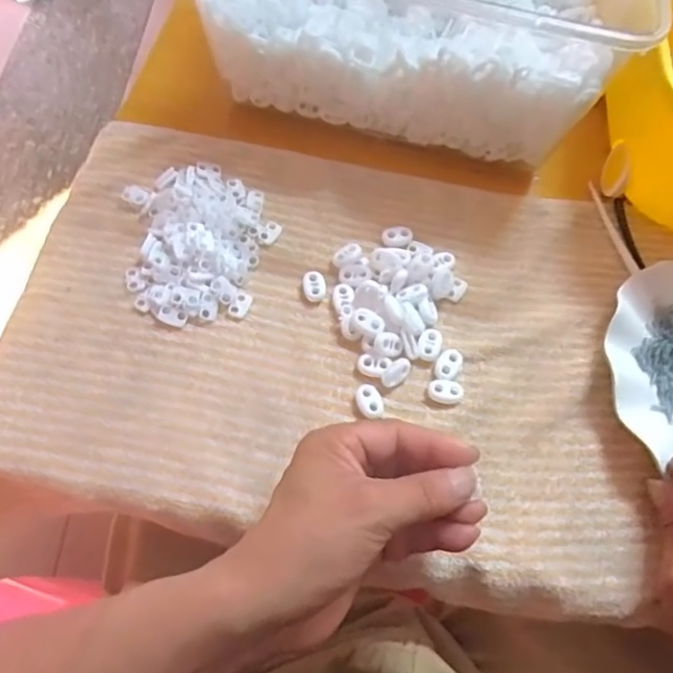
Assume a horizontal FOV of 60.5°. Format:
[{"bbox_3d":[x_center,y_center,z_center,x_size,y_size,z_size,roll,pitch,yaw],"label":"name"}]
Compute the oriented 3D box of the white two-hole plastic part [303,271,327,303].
[{"bbox_3d":[-0.015,-0.034,0.398,0.015,0.006,0.023,-9,65,-8],"label":"white two-hole plastic part"}]

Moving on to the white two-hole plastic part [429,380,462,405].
[{"bbox_3d":[0.070,0.036,0.369,0.021,0.006,0.016,15,64,4],"label":"white two-hole plastic part"}]

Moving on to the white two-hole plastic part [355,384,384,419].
[{"bbox_3d":[0.021,0.041,0.365,0.016,0.005,0.021,-17,67,-12],"label":"white two-hole plastic part"}]

